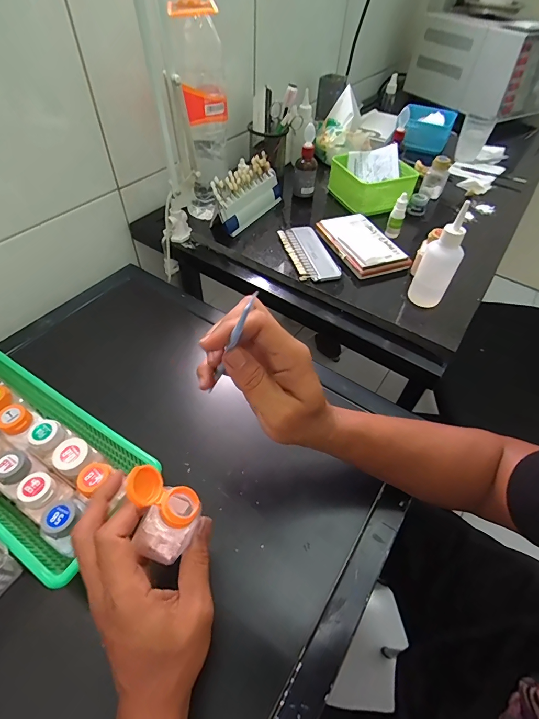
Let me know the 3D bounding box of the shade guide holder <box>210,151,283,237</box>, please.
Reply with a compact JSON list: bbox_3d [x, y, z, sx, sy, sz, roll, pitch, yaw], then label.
[{"bbox_3d":[-0.034,-0.297,0.635,0.043,0.081,0.177,27,54,18],"label":"shade guide holder"}]

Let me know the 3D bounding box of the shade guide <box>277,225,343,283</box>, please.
[{"bbox_3d":[0.065,-0.179,0.591,0.068,0.009,0.151,-10,52,-11],"label":"shade guide"}]

